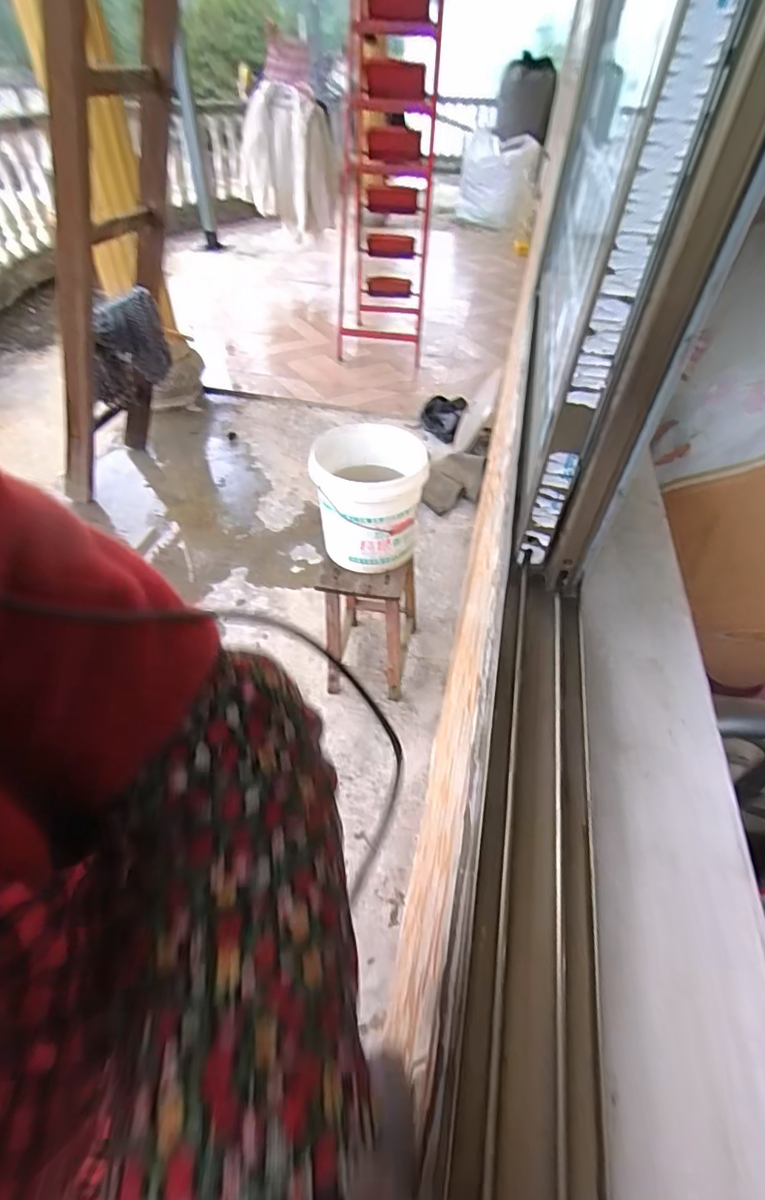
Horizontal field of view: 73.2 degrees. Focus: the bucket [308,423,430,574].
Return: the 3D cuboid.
[{"bbox_3d":[-0.034,-0.248,1.253,0.264,0.242,0.280,2,46,0],"label":"bucket"}]

